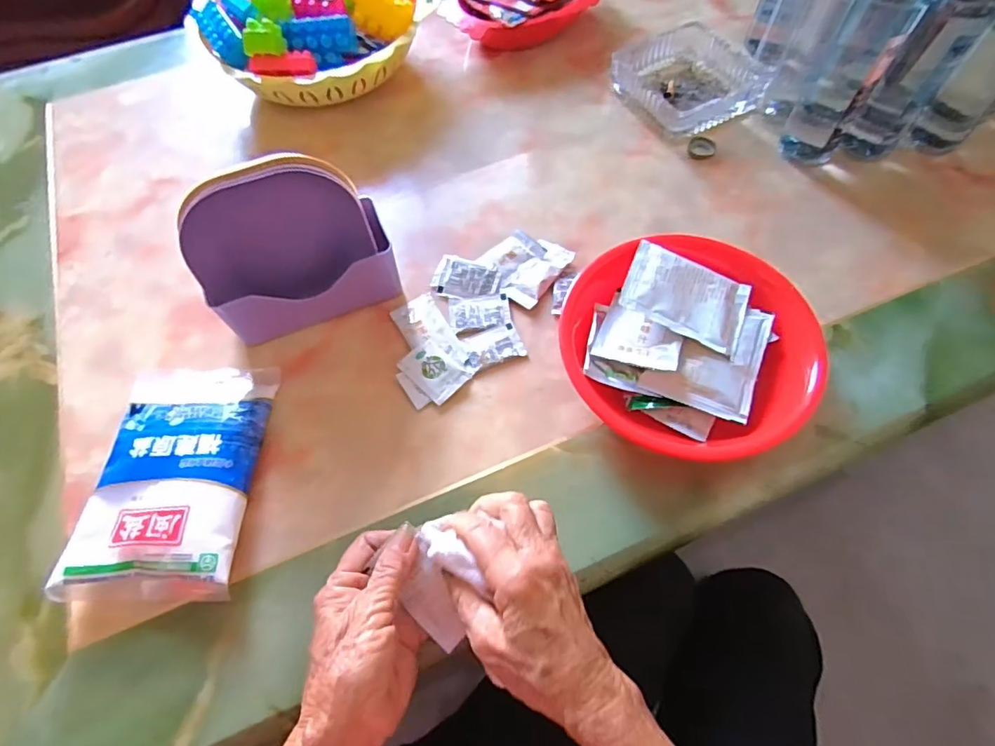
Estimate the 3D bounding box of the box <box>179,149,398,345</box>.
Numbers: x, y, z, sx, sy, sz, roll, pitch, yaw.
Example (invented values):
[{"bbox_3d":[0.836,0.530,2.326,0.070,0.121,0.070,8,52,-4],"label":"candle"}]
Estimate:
[{"bbox_3d":[-0.154,-0.090,0.405,0.136,0.120,0.063,-24,64,-10],"label":"box"}]

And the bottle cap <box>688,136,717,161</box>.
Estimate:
[{"bbox_3d":[0.208,-0.229,0.543,0.028,0.007,0.029,-1,62,2],"label":"bottle cap"}]

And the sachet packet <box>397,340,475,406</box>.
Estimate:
[{"bbox_3d":[-0.049,-0.003,0.429,0.050,0.008,0.040,39,70,20],"label":"sachet packet"}]

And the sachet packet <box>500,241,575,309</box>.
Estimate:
[{"bbox_3d":[0.036,-0.089,0.472,0.034,0.009,0.069,33,68,18],"label":"sachet packet"}]

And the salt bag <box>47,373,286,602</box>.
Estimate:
[{"bbox_3d":[-0.229,0.070,0.385,0.113,0.030,0.172,0,62,2],"label":"salt bag"}]

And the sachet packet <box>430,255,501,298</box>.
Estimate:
[{"bbox_3d":[-0.027,-0.081,0.469,0.056,0.008,0.037,15,64,10],"label":"sachet packet"}]

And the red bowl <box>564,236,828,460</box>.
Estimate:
[{"bbox_3d":[0.145,-0.024,0.415,0.182,0.047,0.181,-1,62,2],"label":"red bowl"}]

